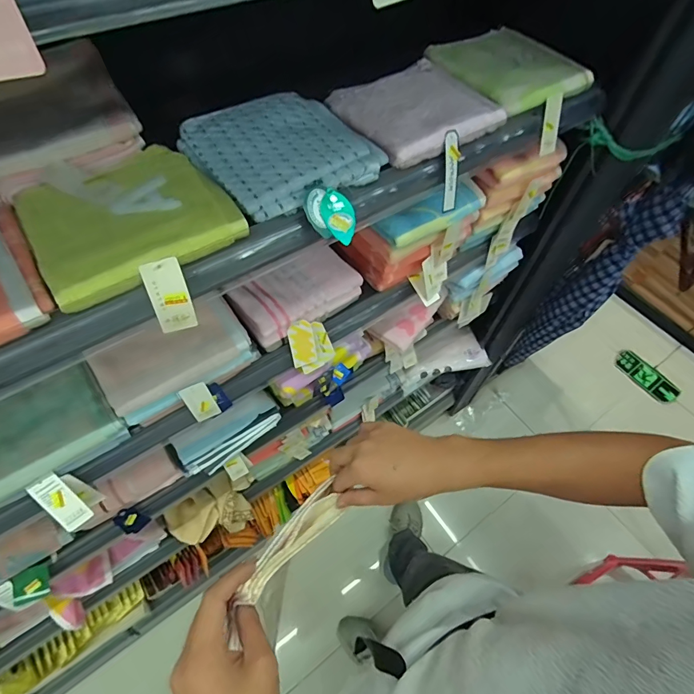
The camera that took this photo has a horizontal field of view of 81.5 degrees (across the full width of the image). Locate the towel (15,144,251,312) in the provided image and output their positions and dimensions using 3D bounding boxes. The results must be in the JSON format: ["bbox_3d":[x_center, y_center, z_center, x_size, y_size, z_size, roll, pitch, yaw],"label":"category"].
[{"bbox_3d":[-0.222,-0.135,0.413,0.182,0.020,0.164,-32,64,-21],"label":"towel"}]

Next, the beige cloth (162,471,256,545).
[{"bbox_3d":[-0.346,0.424,1.016,0.181,0.122,0.107,-27,63,-18],"label":"beige cloth"}]

